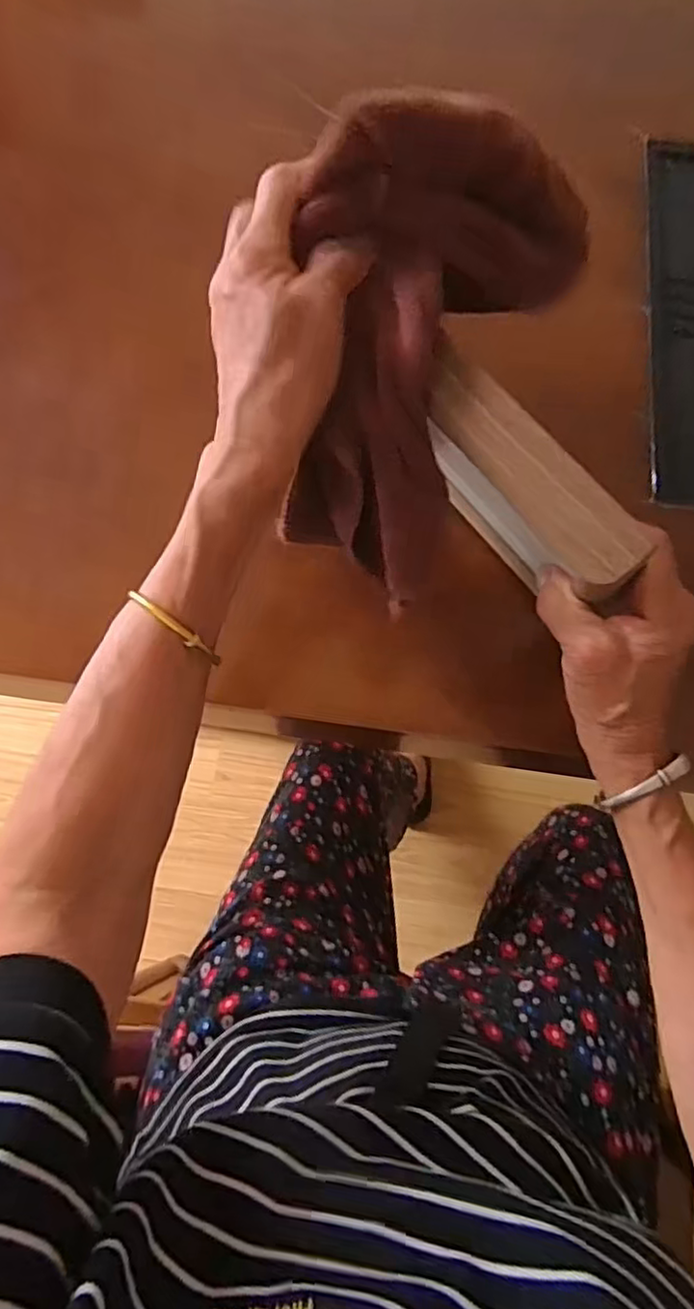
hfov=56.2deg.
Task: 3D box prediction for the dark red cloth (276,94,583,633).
[{"bbox_3d":[0.031,-0.136,0.321,0.112,0.067,0.205,17,114,4],"label":"dark red cloth"}]

